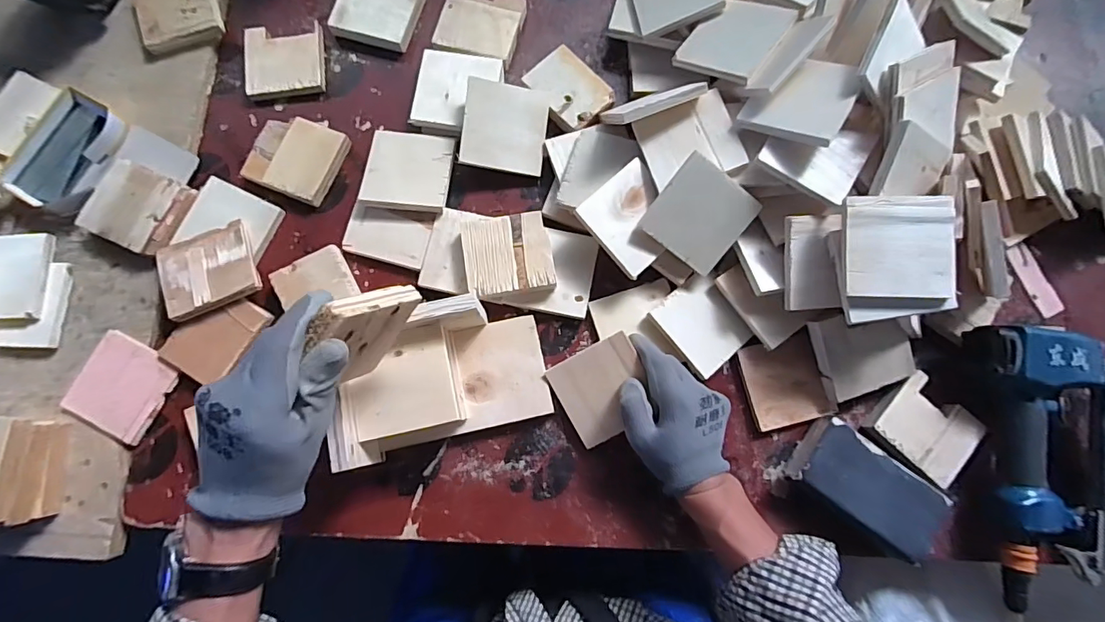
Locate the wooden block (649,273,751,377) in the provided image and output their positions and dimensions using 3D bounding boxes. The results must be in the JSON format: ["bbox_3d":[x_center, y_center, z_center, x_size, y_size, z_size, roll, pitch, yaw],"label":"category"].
[{"bbox_3d":[0.156,0.014,0.521,0.080,0.013,0.088,-39,82,-8],"label":"wooden block"}]

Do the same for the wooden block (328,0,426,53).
[{"bbox_3d":[-0.208,-0.360,0.597,0.091,0.025,0.081,15,79,2],"label":"wooden block"}]

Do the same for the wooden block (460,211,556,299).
[{"bbox_3d":[-0.047,-0.058,0.525,0.090,0.018,0.083,-8,79,-2],"label":"wooden block"}]

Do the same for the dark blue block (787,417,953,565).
[{"bbox_3d":[0.311,0.178,0.496,0.140,0.038,0.081,37,81,6],"label":"dark blue block"}]

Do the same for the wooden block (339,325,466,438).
[{"bbox_3d":[-0.138,0.069,0.476,0.089,0.060,0.089,-13,79,-3],"label":"wooden block"}]

